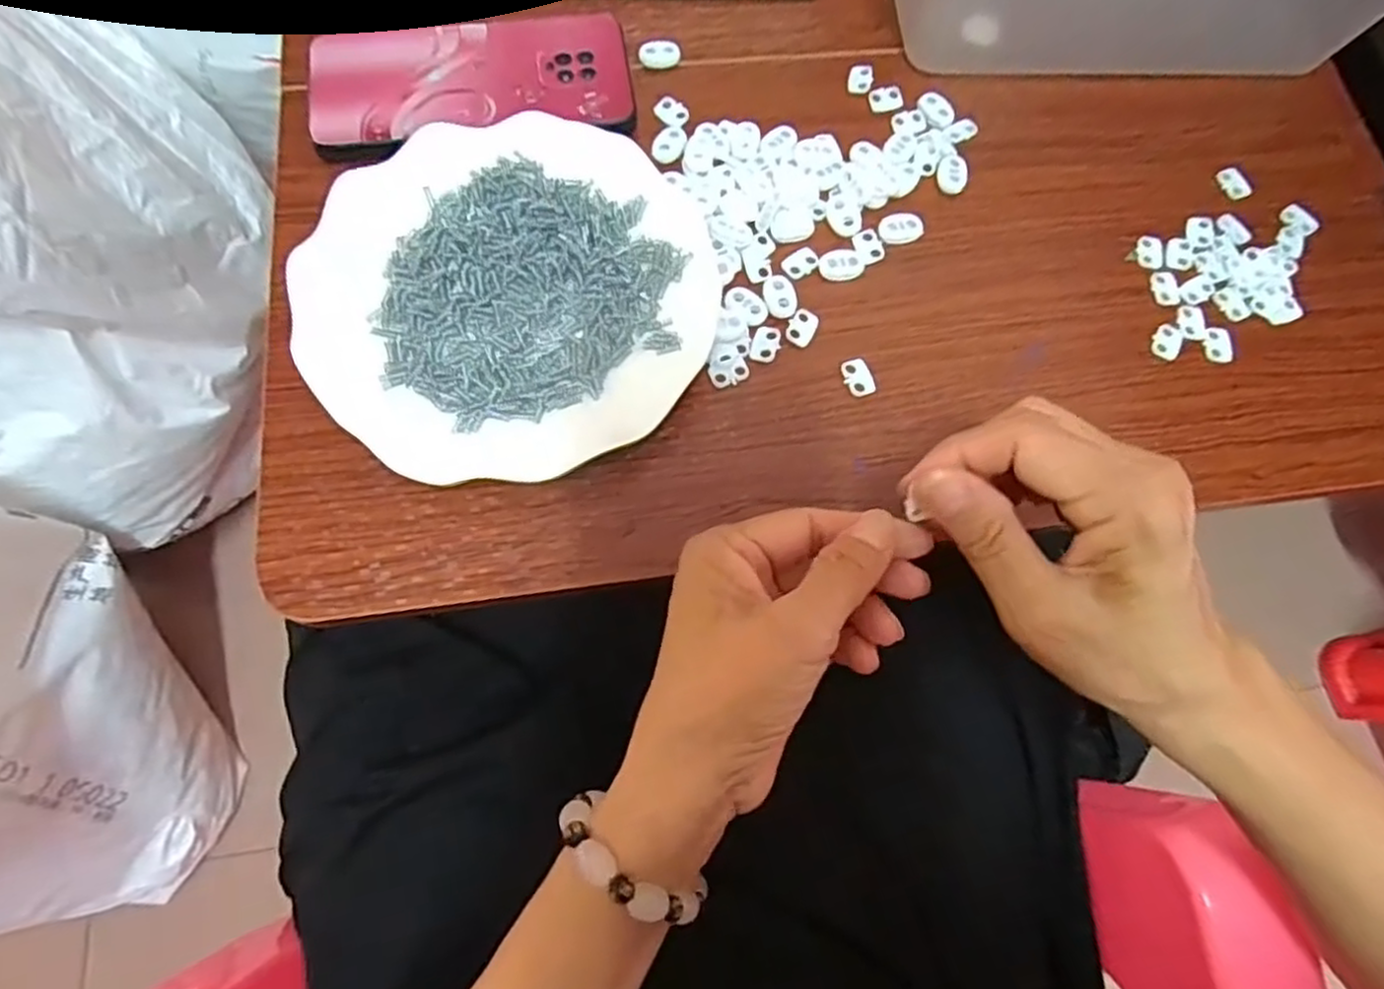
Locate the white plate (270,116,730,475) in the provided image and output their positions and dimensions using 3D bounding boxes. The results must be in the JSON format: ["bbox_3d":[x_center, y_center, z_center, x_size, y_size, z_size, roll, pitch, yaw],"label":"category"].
[{"bbox_3d":[-0.083,-0.092,0.337,0.181,0.024,0.178,1,72,-3],"label":"white plate"}]

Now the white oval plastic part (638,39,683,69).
[{"bbox_3d":[-0.018,-0.244,0.400,0.022,0.006,0.014,-12,73,-7],"label":"white oval plastic part"}]

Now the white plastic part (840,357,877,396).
[{"bbox_3d":[0.079,-0.056,0.343,0.013,0.004,0.019,-10,73,-7],"label":"white plastic part"}]

